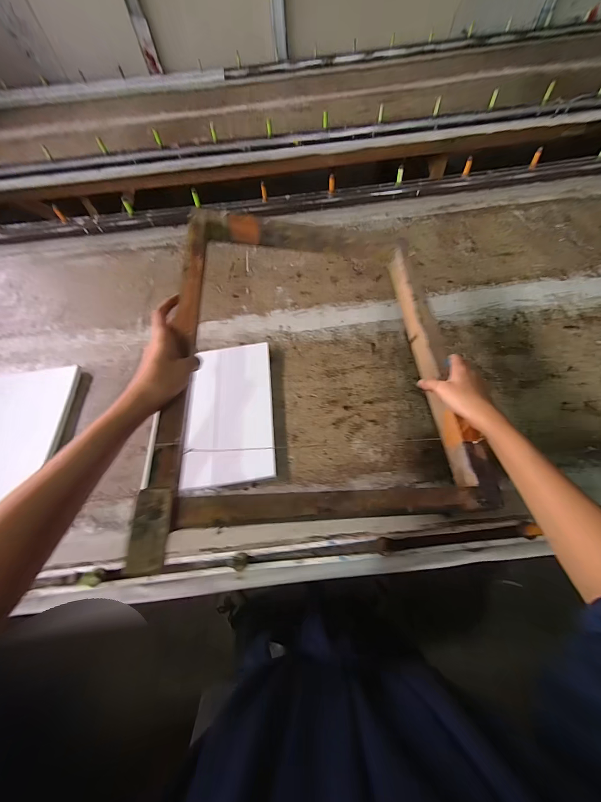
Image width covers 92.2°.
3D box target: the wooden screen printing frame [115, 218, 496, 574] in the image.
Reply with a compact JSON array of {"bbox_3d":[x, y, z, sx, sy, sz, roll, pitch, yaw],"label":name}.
[{"bbox_3d":[0.025,-0.085,0.416,0.397,0.050,0.519,0,64,-12],"label":"wooden screen printing frame"}]

